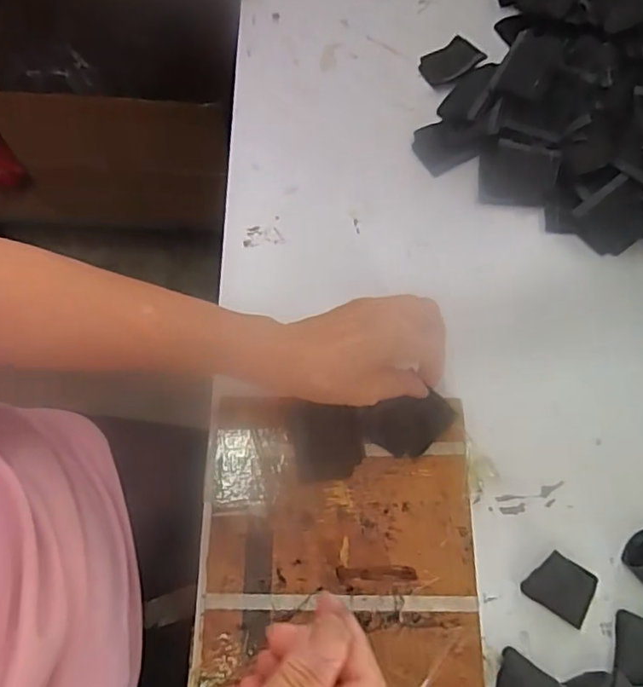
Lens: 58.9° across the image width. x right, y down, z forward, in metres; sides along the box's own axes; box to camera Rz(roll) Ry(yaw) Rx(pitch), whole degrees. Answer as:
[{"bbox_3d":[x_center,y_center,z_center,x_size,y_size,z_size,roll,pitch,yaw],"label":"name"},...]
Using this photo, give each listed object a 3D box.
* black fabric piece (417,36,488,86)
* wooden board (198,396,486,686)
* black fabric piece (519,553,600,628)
[{"bbox_3d":[0.121,-0.270,0.544,0.054,0.009,0.048,-24,61,4],"label":"black fabric piece"},{"bbox_3d":[0.013,0.170,0.371,0.178,0.011,0.261,2,69,-2],"label":"wooden board"},{"bbox_3d":[0.161,0.163,0.382,0.043,0.016,0.034,31,71,9],"label":"black fabric piece"}]

